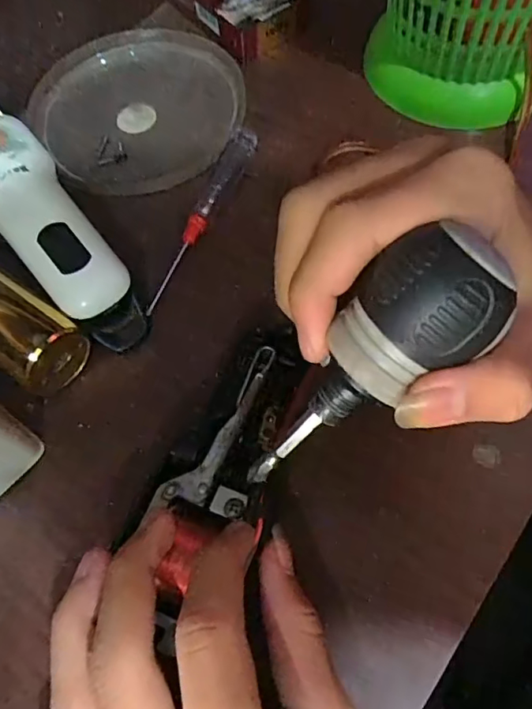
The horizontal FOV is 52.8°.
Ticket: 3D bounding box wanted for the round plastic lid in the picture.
[{"bbox_3d":[-0.082,-0.156,0.339,0.131,0.014,0.128,2,65,4],"label":"round plastic lid"}]

